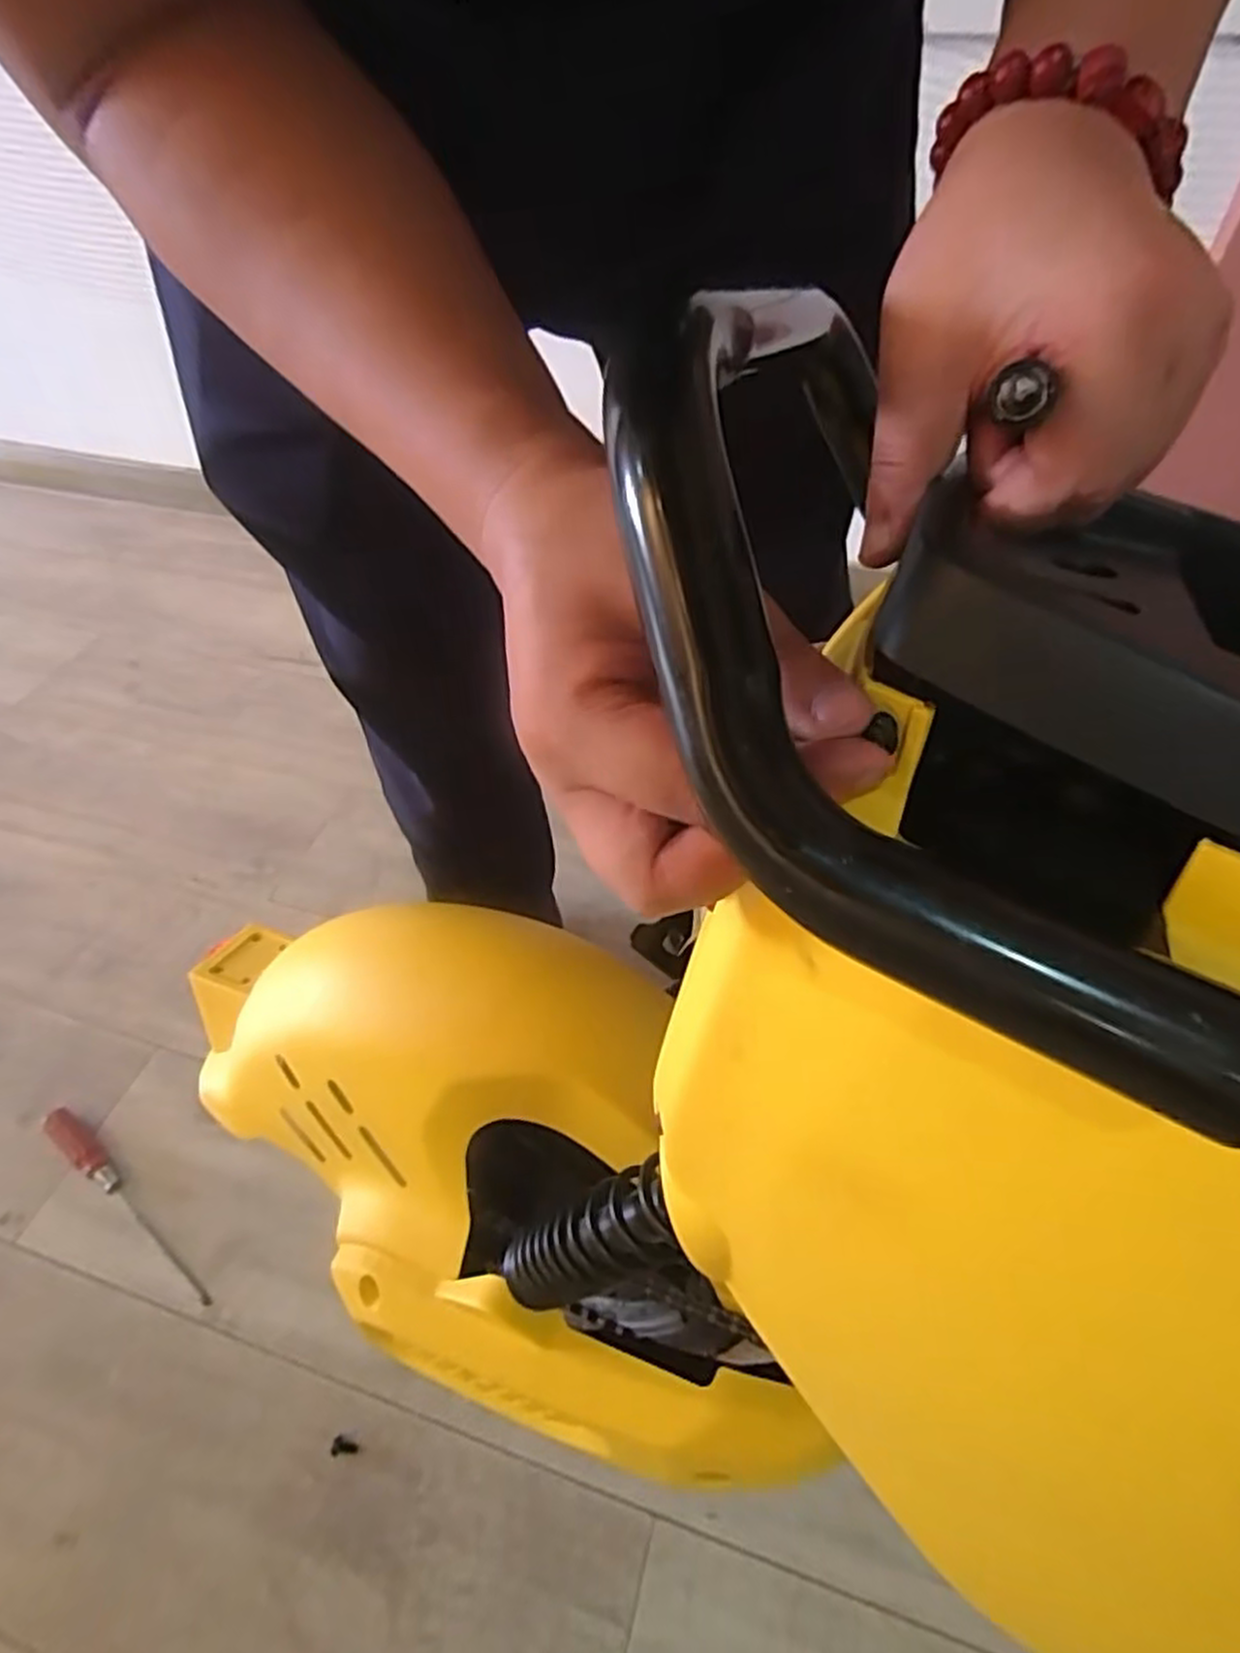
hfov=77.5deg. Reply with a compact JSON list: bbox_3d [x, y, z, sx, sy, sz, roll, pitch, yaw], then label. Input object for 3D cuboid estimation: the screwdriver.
[{"bbox_3d":[-0.455,0.344,0.708,0.247,0.035,0.025,30,54,25],"label":"screwdriver"}]

